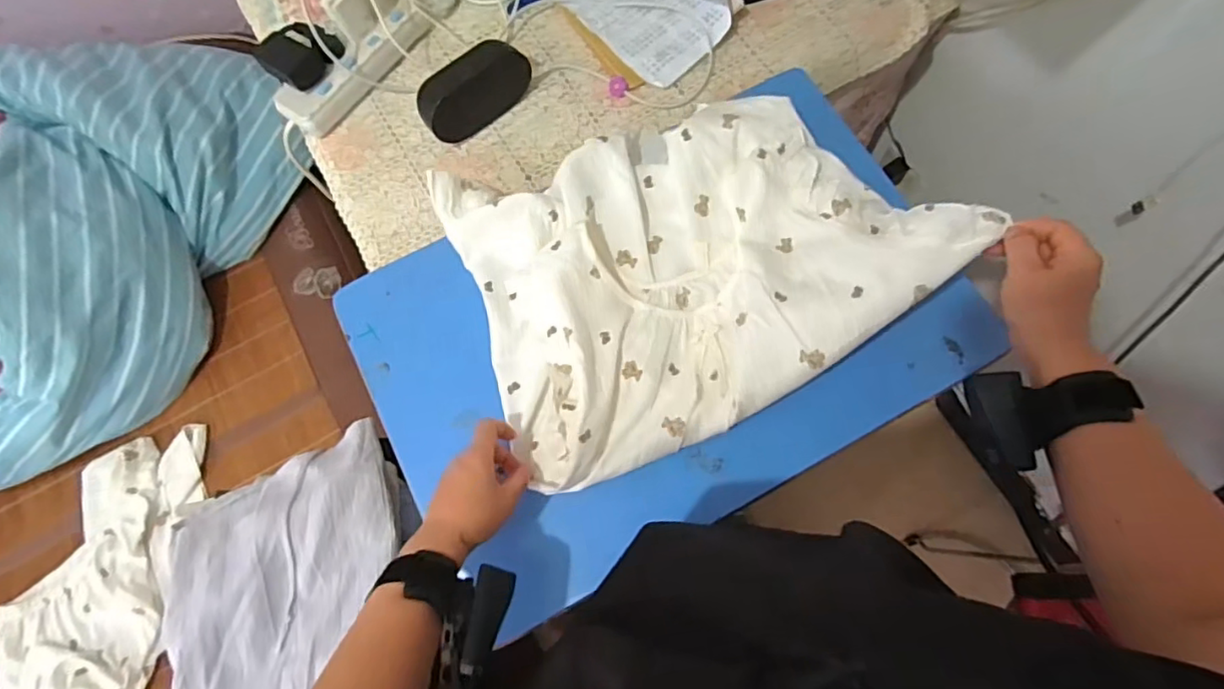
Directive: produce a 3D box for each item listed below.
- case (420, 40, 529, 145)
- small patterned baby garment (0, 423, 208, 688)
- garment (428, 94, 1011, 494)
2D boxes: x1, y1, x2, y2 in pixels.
[{"bbox_3d":[-0.159,-0.292,0.681,0.136,0.067,0.055,-42,76,-10],"label":"case"},{"bbox_3d":[-0.767,0.364,0.871,0.264,0.032,0.483,4,73,3],"label":"small patterned baby garment"},{"bbox_3d":[0.063,-0.091,0.562,0.401,0.119,0.330,-23,74,-5],"label":"garment"}]

